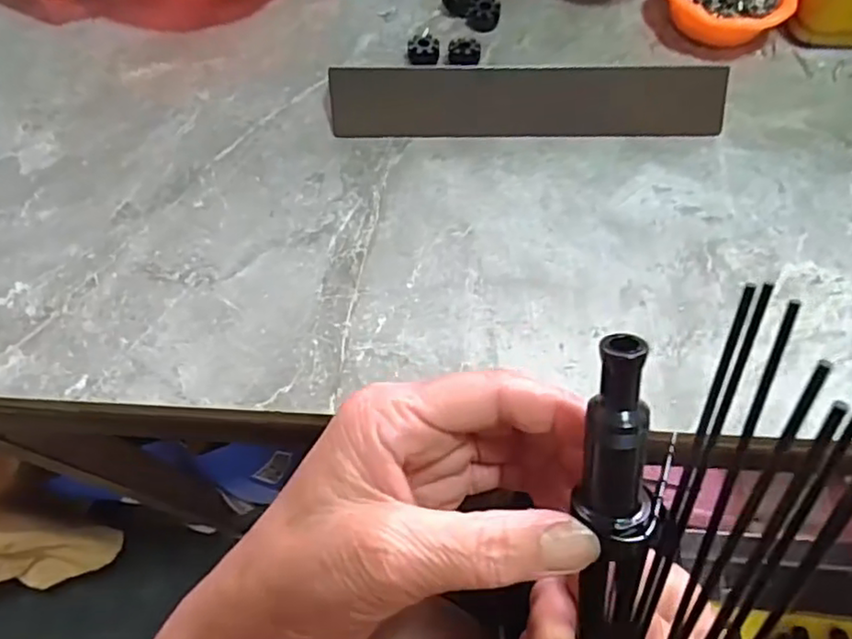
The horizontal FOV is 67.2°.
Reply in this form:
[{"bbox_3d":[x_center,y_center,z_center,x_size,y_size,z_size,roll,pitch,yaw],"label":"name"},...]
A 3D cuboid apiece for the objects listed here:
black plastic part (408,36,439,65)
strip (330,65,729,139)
[{"bbox_3d":[-0.001,-0.157,0.375,0.017,0.010,0.013,3,65,2],"label":"black plastic part"},{"bbox_3d":[0.057,-0.122,0.360,0.215,0.010,0.038,1,108,2],"label":"strip"}]

